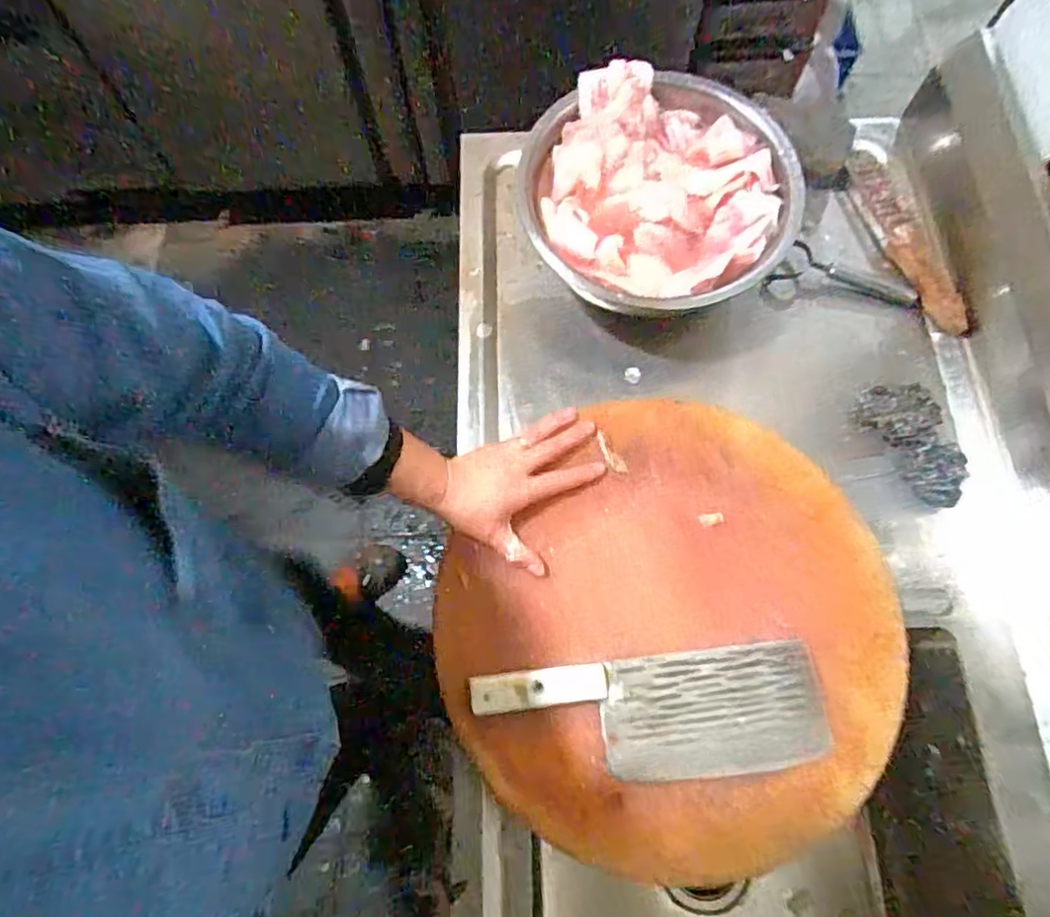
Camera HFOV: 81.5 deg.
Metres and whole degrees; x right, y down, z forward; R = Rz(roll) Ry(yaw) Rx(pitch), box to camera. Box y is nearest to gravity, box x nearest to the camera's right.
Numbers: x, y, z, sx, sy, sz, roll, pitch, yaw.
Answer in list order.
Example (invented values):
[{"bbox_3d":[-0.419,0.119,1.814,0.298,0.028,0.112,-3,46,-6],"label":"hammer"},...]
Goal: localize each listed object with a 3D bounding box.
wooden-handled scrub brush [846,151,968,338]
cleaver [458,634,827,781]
[{"bbox_3d":[0.440,-0.264,0.705,0.057,0.026,0.261,-9,71,-2],"label":"wooden-handled scrub brush"},{"bbox_3d":[0.107,0.218,0.510,0.289,0.027,0.097,-6,71,-1],"label":"cleaver"}]

